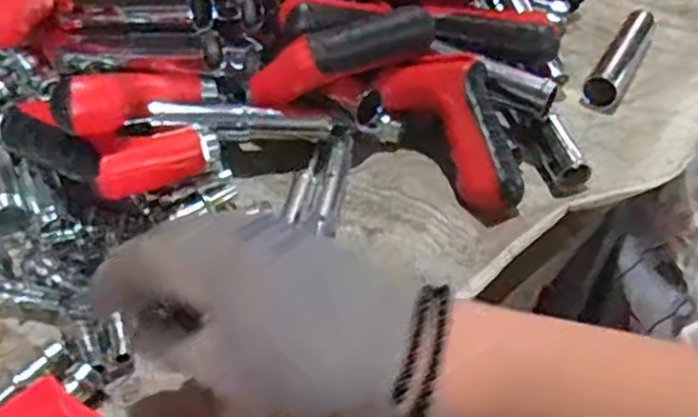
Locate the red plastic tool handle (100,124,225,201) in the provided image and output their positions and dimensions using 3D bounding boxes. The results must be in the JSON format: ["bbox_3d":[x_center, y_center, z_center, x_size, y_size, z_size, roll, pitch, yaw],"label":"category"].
[{"bbox_3d":[-0.118,-0.028,0.467,0.027,0.030,0.094,38,42,28],"label":"red plastic tool handle"}]

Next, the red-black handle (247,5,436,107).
[{"bbox_3d":[-0.009,-0.106,0.497,0.136,0.049,0.028,-20,47,8],"label":"red-black handle"}]

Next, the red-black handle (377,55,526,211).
[{"bbox_3d":[0.079,-0.058,0.500,0.058,0.039,0.132,-22,67,-23],"label":"red-black handle"}]

